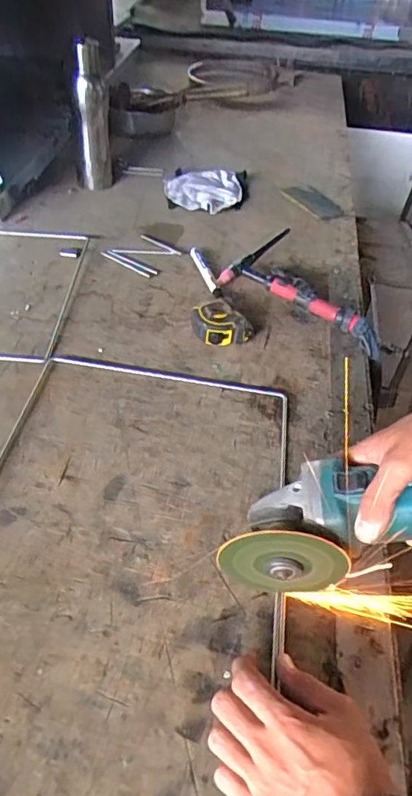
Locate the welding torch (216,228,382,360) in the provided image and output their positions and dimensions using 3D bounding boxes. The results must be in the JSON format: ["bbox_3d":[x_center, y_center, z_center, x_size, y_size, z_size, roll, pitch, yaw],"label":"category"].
[{"bbox_3d":[0.162,-0.166,0.797,0.252,0.047,0.151,24,48,17],"label":"welding torch"}]

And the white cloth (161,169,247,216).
[{"bbox_3d":[0.002,-0.402,1.027,0.155,0.023,0.148,4,45,-2],"label":"white cloth"}]

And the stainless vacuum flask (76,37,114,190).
[{"bbox_3d":[-0.194,-0.490,0.940,0.048,0.232,0.050,1,46,-5],"label":"stainless vacuum flask"}]

